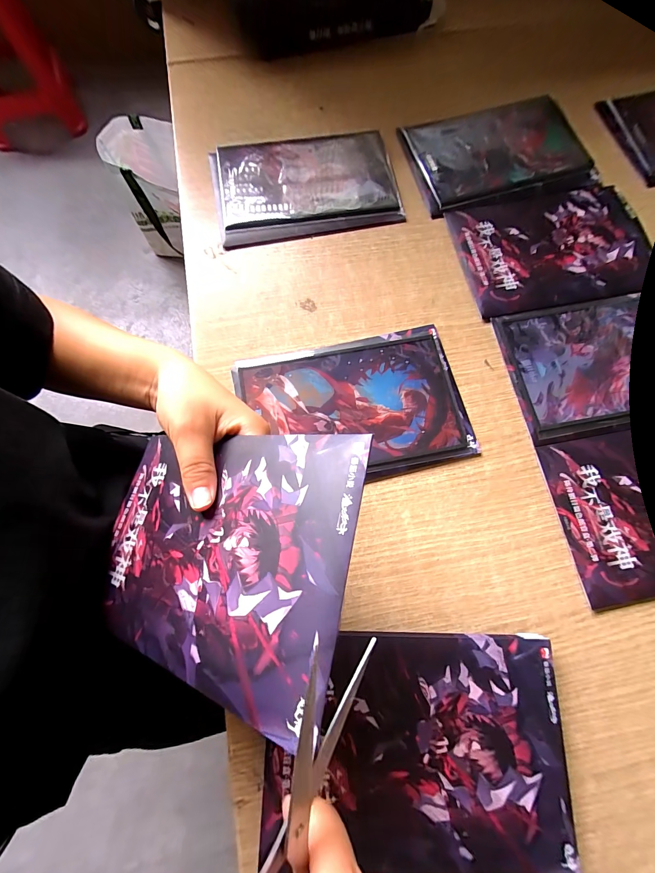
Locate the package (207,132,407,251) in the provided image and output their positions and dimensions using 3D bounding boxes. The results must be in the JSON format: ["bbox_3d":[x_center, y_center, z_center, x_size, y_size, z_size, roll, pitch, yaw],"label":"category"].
[{"bbox_3d":[-0.022,-0.258,0.336,0.181,0.010,0.131,-10,75,-3],"label":"package"}]

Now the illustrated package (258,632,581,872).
[{"bbox_3d":[0.056,0.195,0.211,0.183,0.025,0.124,1,75,0],"label":"illustrated package"}]

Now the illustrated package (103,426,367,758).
[{"bbox_3d":[-0.067,0.056,0.179,0.175,0.004,0.121,-1,66,33],"label":"illustrated package"}]

